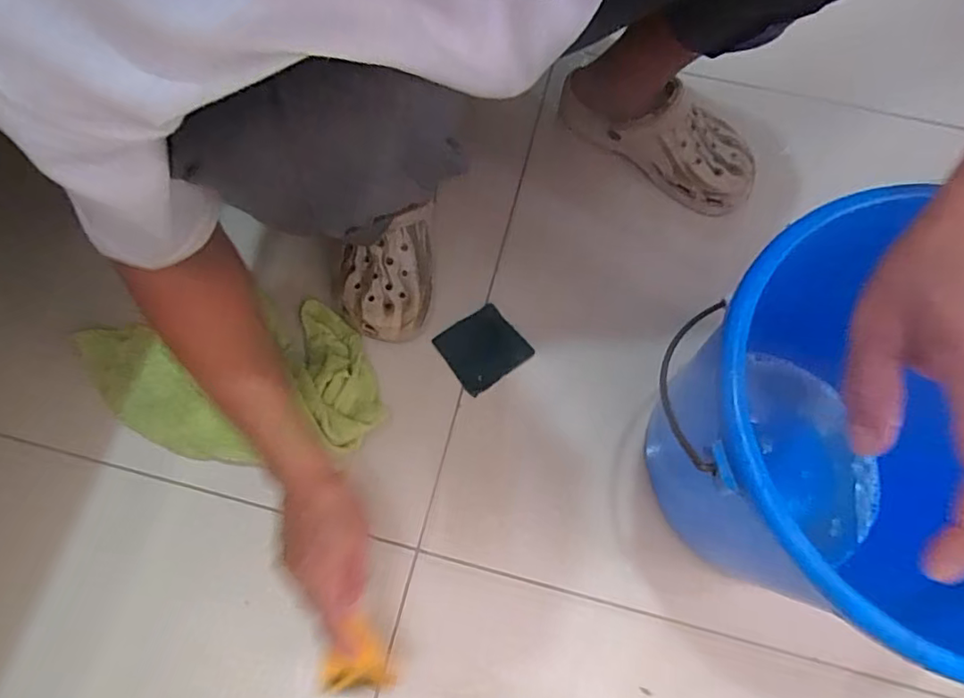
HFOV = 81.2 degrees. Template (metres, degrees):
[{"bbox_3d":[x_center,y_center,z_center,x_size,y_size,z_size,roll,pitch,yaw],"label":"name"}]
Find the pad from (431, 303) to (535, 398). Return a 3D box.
[{"bbox_3d":[0.000,-0.001,0.558,0.075,0.011,0.072,-35,73,-9],"label":"pad"}]

